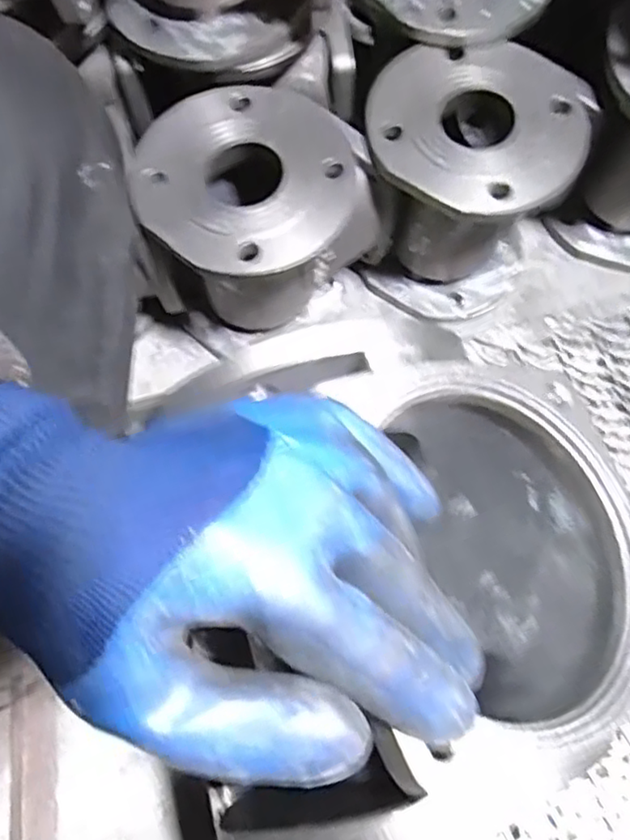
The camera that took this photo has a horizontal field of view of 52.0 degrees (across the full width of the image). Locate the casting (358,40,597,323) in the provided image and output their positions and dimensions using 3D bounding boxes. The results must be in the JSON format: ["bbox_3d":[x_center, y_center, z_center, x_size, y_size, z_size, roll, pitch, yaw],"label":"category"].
[{"bbox_3d":[0.135,-0.219,0.616,0.172,0.201,0.157,0,73,1],"label":"casting"}]

